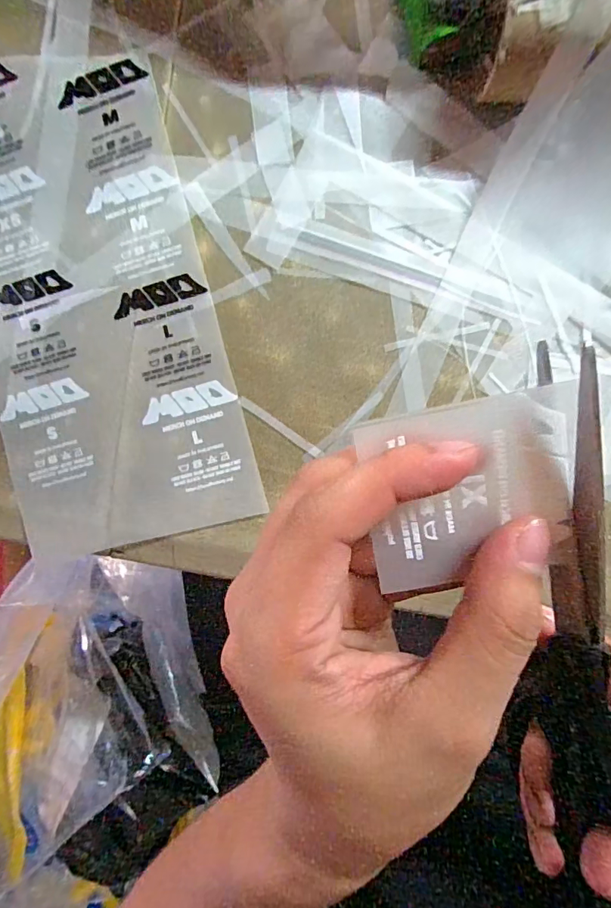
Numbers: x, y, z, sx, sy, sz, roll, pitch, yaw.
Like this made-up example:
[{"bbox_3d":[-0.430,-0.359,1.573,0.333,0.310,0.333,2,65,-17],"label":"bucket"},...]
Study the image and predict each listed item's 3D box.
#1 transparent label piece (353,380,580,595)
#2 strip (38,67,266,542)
[{"bbox_3d":[0.044,0.011,0.122,0.054,0.004,0.048,-10,102,8],"label":"transparent label piece"},{"bbox_3d":[-0.083,-0.074,0.224,0.074,0.004,0.230,-13,92,5],"label":"strip"}]

